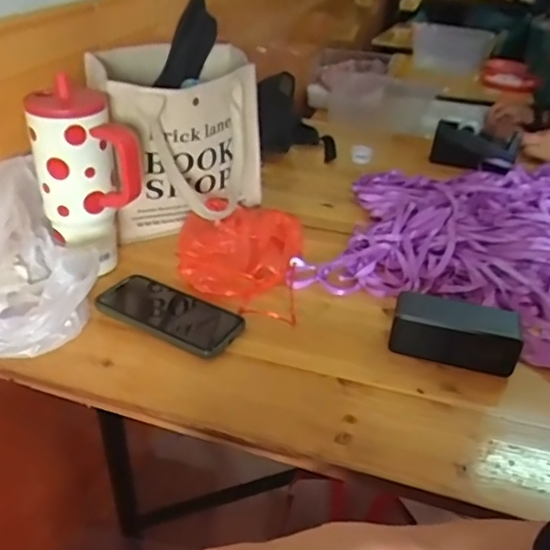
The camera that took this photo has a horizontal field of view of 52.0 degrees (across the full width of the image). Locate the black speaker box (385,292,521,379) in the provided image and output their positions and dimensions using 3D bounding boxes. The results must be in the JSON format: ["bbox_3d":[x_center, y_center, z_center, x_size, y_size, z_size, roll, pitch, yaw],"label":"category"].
[{"bbox_3d":[0.189,0.063,0.596,0.128,0.064,0.041,12,35,11],"label":"black speaker box"}]

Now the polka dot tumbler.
[{"bbox_3d":[-0.216,-0.110,0.662,0.121,0.194,0.093,0,34,-6],"label":"polka dot tumbler"}]

